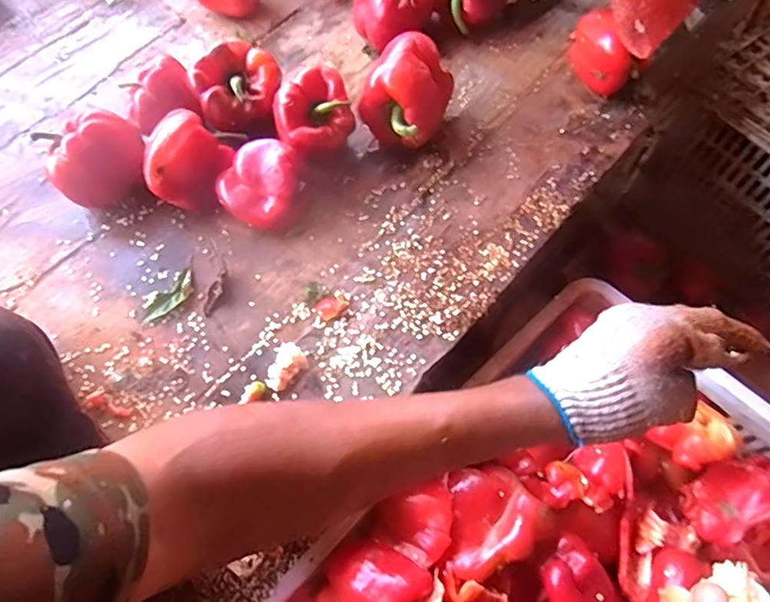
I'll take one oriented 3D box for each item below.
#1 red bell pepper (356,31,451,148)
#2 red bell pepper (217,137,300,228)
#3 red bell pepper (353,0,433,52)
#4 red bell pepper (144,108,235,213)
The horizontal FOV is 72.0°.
[{"bbox_3d":[0.028,-0.224,0.592,0.075,0.097,0.104,37,70,19],"label":"red bell pepper"},{"bbox_3d":[-0.130,-0.120,0.559,0.085,0.067,0.069,-24,64,-10],"label":"red bell pepper"},{"bbox_3d":[0.012,-0.371,0.680,0.095,0.076,0.082,-30,66,-13],"label":"red bell pepper"},{"bbox_3d":[-0.210,-0.152,0.573,0.087,0.082,0.085,-4,63,0],"label":"red bell pepper"}]

